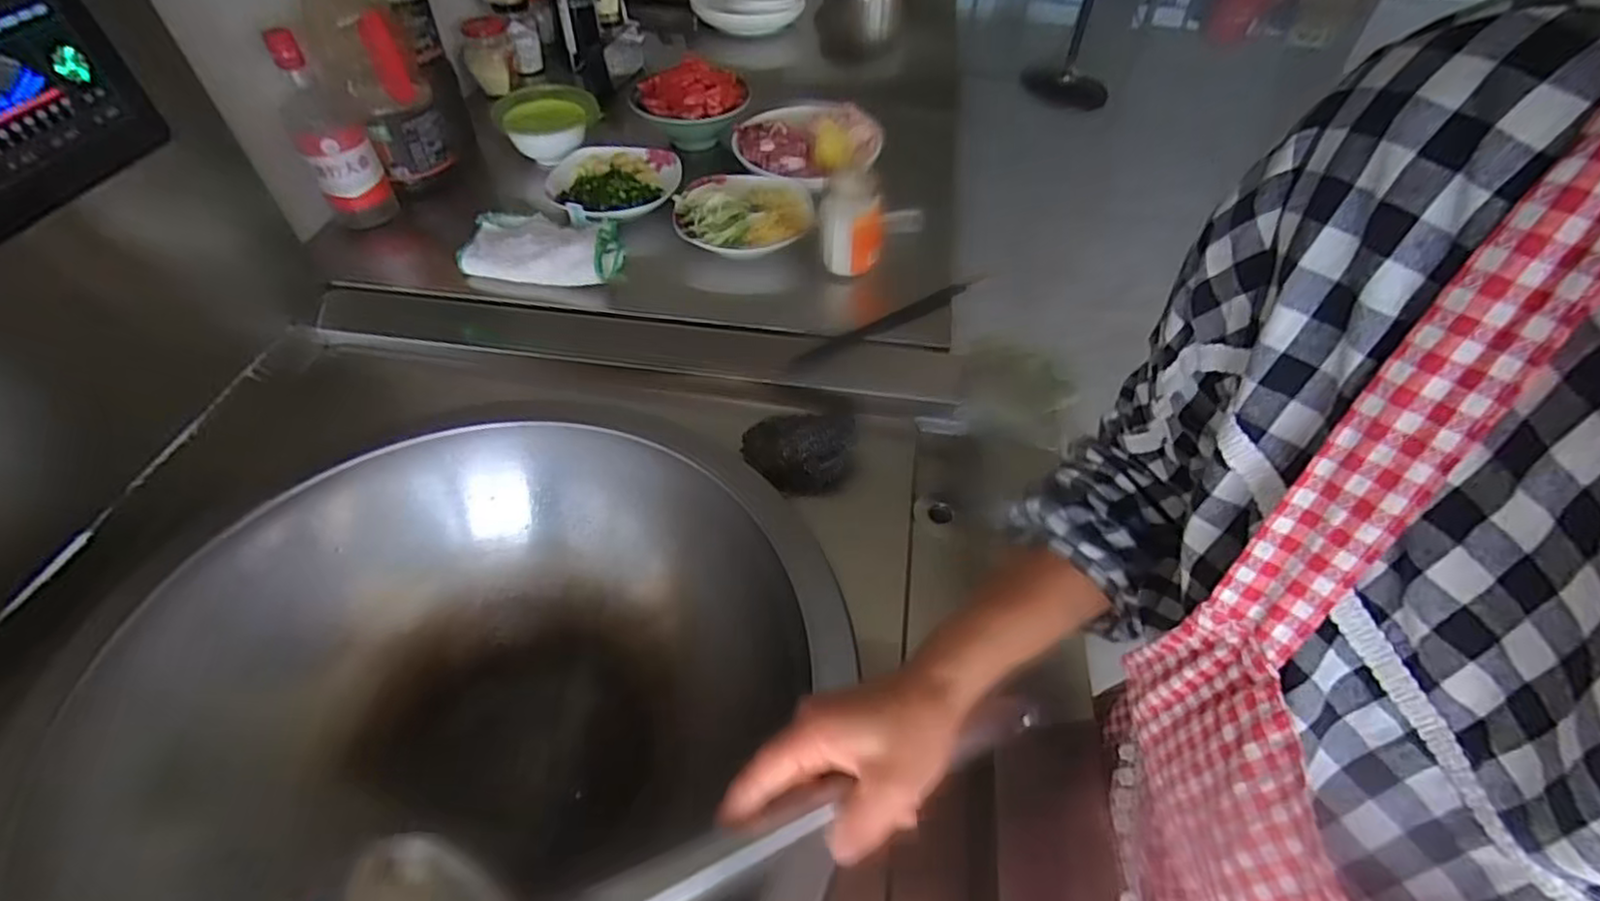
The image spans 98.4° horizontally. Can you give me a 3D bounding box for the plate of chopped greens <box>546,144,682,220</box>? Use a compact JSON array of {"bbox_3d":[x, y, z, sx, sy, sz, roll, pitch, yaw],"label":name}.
[{"bbox_3d":[-0.245,-0.353,0.908,0.172,0.036,0.164,1,49,-2],"label":"plate of chopped greens"}]

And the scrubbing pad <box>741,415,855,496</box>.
[{"bbox_3d":[0.000,-0.003,0.713,0.116,0.041,0.095,-6,50,-7],"label":"scrubbing pad"}]

